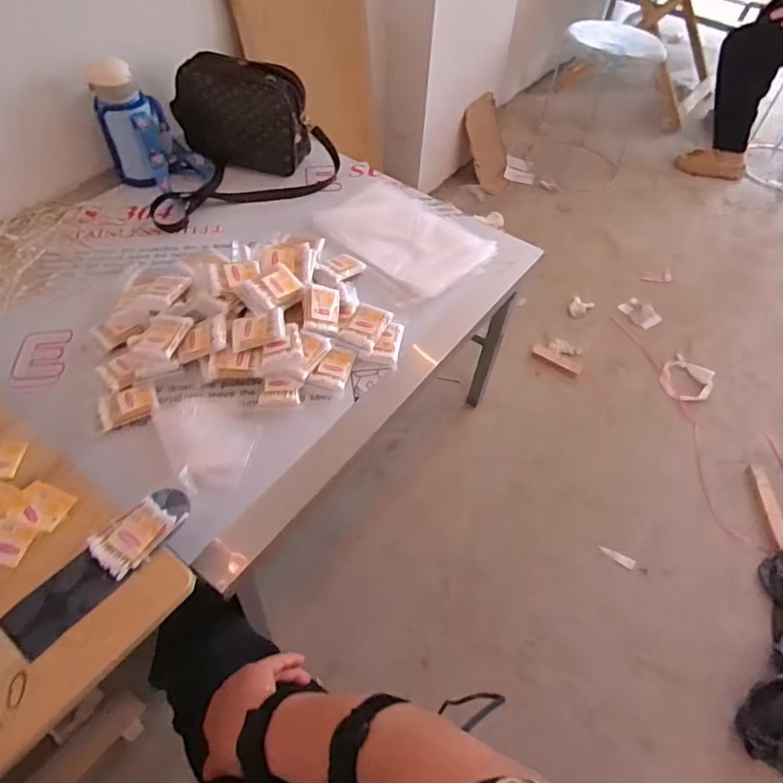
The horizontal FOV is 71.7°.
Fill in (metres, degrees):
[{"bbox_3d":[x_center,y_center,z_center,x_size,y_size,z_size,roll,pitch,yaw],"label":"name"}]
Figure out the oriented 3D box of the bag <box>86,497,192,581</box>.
[{"bbox_3d":[-0.265,0.148,0.567,0.058,0.011,0.086,39,60,24],"label":"bag"}]

